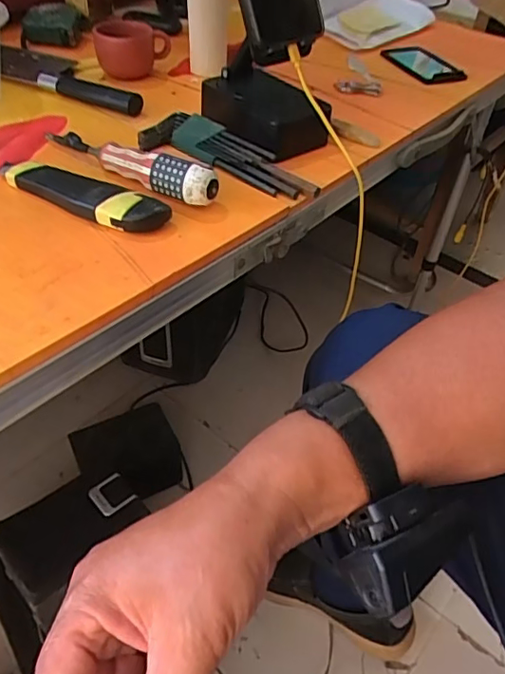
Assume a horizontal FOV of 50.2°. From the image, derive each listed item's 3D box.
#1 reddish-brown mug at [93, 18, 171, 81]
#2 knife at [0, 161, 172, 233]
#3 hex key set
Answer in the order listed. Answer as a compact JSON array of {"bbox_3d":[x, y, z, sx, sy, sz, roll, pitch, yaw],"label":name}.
[{"bbox_3d":[-0.137,-0.334,0.630,0.088,0.061,0.057,-8,46,-15],"label":"reddish-brown mug"},{"bbox_3d":[-0.140,-0.114,0.427,0.159,0.024,0.032,23,46,16],"label":"knife"},{"bbox_3d":[-0.020,-0.170,0.499,0.178,0.027,0.045,24,47,18],"label":"hex key set"}]

